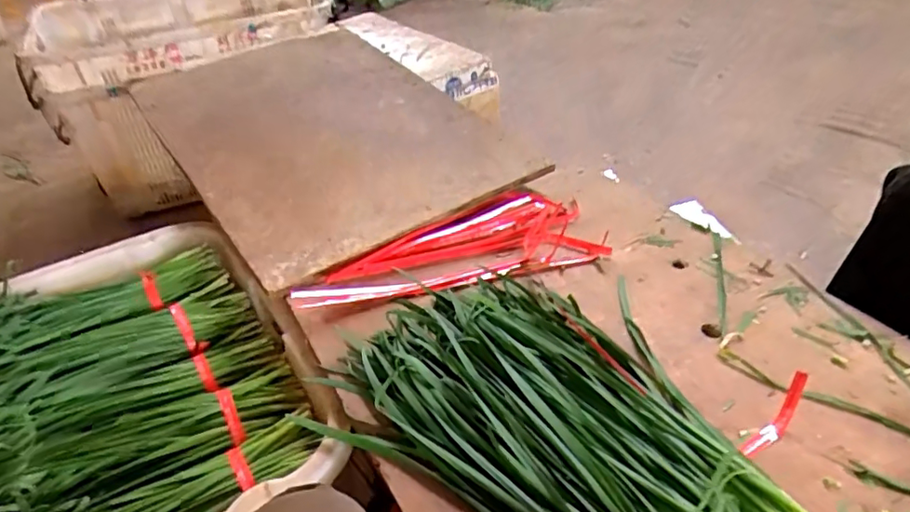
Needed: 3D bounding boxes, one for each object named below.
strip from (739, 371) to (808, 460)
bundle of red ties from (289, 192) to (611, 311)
[{"bbox_3d":[0.269,0.137,0.475,0.087,0.022,0.017,-46,51,-13],"label":"strip"},{"bbox_3d":[-0.011,-0.018,0.691,0.360,0.021,0.157,-11,37,-15],"label":"bundle of red ties"}]

